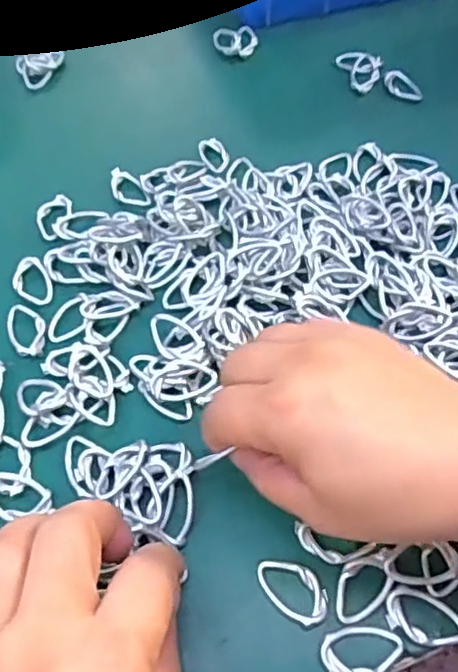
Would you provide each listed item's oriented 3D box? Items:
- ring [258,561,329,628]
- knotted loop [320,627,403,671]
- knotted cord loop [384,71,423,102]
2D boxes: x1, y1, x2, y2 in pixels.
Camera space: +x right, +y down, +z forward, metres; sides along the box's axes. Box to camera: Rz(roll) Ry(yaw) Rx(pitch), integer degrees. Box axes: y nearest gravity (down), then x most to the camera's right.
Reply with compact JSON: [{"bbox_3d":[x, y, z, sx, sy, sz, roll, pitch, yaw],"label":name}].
[{"bbox_3d":[0.026,0.102,0.252,0.019,0.004,0.031,-37,65,-20],"label":"ring"},{"bbox_3d":[0.052,0.122,0.240,0.031,0.004,0.018,-8,58,-5],"label":"knotted loop"},{"bbox_3d":[0.118,-0.171,0.425,0.018,0.004,0.031,-26,61,-15],"label":"knotted cord loop"}]

